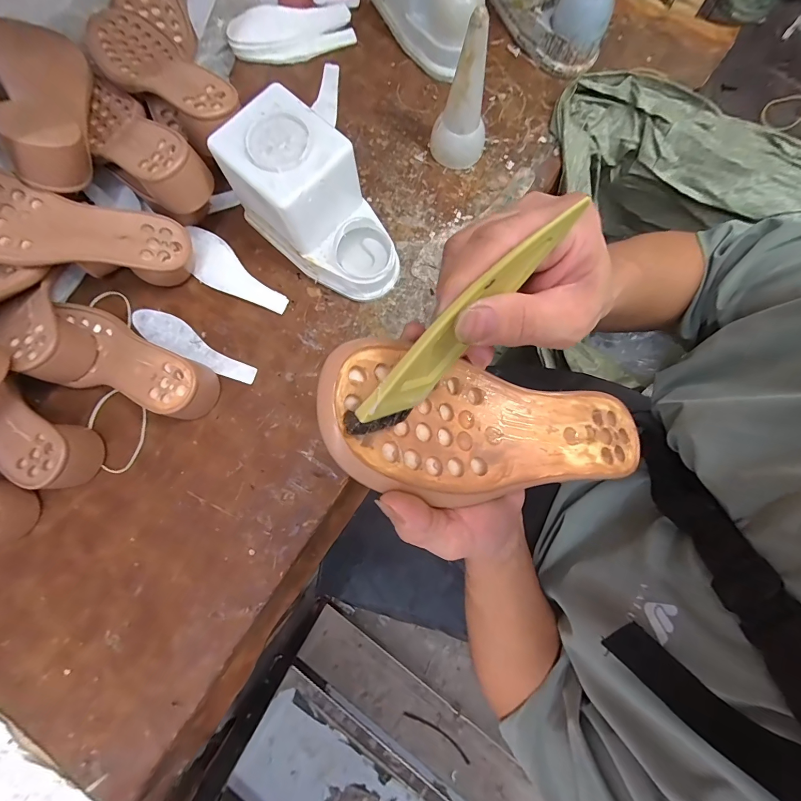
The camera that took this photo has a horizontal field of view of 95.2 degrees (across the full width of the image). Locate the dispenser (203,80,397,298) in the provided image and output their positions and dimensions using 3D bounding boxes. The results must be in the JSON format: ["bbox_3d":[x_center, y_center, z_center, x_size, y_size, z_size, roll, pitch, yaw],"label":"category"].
[{"bbox_3d":[-0.089,-0.209,0.403,0.194,0.118,0.107,41,82,7],"label":"dispenser"}]

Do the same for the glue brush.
[{"bbox_3d":[0.026,-0.028,0.167,0.128,0.031,0.007,-46,56,16],"label":"glue brush"}]

